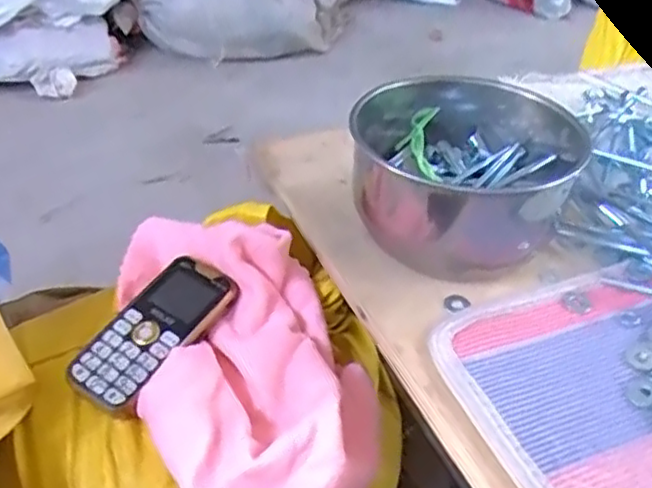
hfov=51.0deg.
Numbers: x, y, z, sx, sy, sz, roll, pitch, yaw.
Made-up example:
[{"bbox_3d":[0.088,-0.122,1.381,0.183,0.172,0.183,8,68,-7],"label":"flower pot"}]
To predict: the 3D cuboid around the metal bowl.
[{"bbox_3d":[0.093,-0.052,0.507,0.142,0.093,0.147,2,39,-2],"label":"metal bowl"}]

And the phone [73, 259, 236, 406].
[{"bbox_3d":[-0.122,0.060,0.489,0.058,0.012,0.125,30,55,17],"label":"phone"}]

